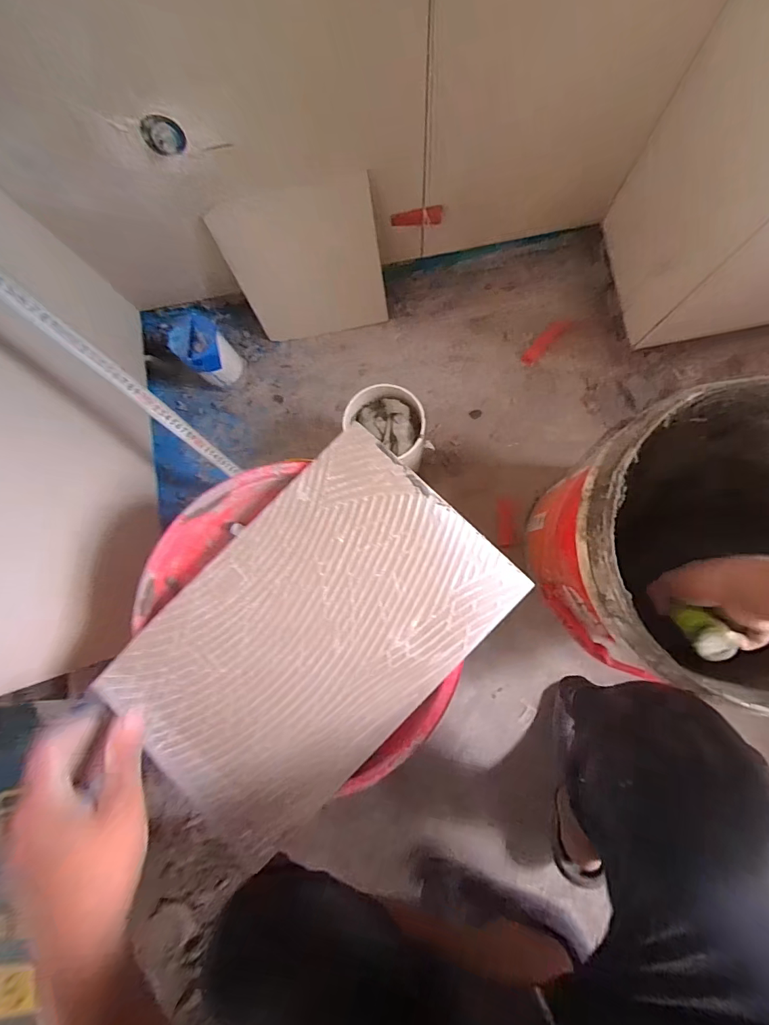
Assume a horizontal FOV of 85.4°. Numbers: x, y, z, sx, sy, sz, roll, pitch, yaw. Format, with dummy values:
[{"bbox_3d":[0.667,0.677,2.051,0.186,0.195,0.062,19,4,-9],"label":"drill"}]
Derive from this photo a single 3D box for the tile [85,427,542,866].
[{"bbox_3d":[-0.063,0.112,0.375,0.229,0.010,0.336,42,87,5],"label":"tile"}]

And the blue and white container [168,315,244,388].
[{"bbox_3d":[-0.297,-0.269,0.715,0.075,0.134,0.071,0,84,5],"label":"blue and white container"}]

